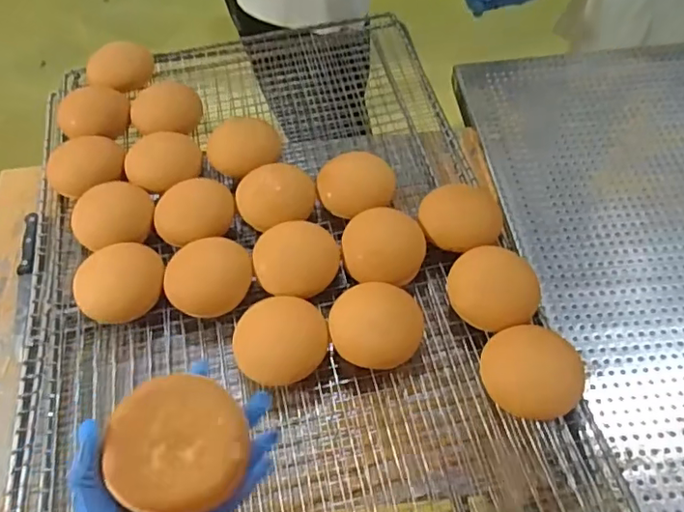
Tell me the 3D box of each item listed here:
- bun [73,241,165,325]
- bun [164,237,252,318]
[{"bbox_3d":[-0.256,0.034,0.640,0.097,0.053,0.097,29,60,17],"label":"bun"},{"bbox_3d":[-0.155,0.028,0.648,0.099,0.052,0.080,-5,56,-5],"label":"bun"}]

